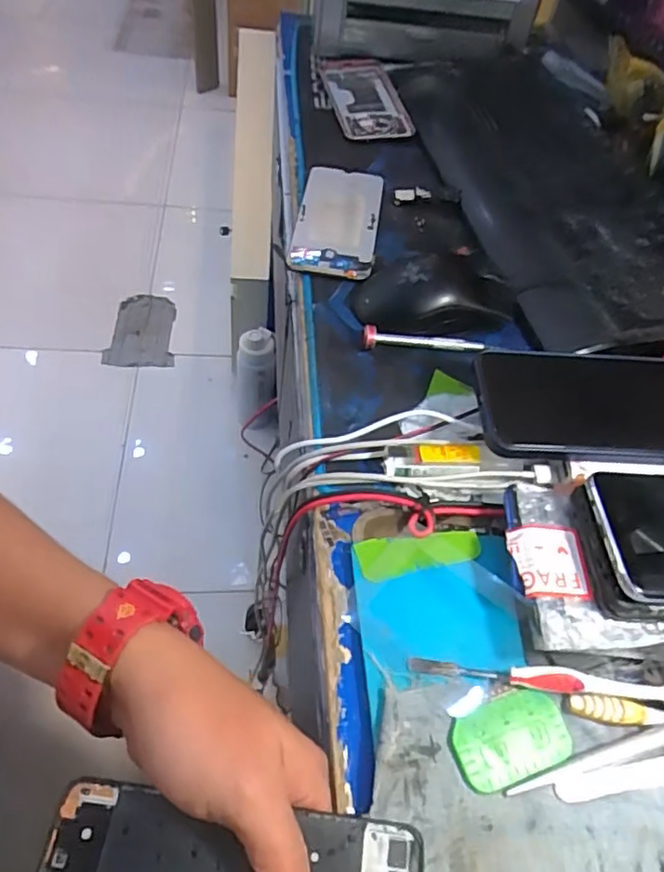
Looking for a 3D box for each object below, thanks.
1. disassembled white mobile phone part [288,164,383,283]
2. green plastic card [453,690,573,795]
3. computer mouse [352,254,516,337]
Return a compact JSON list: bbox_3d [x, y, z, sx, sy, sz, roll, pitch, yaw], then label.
[{"bbox_3d":[0.005,-0.197,0.514,0.070,0.012,0.158,9,54,-2],"label":"disassembled white mobile phone part"},{"bbox_3d":[0.087,0.145,0.283,0.058,0.004,0.035,-13,58,-17],"label":"green plastic card"},{"bbox_3d":[0.079,-0.107,0.443,0.119,0.033,0.057,2,55,-7],"label":"computer mouse"}]

